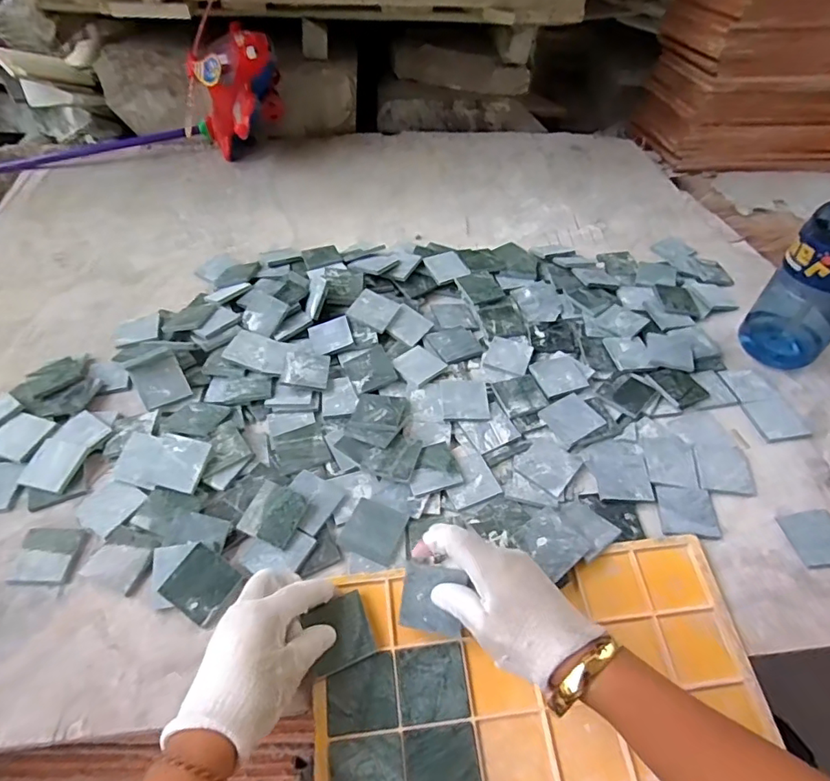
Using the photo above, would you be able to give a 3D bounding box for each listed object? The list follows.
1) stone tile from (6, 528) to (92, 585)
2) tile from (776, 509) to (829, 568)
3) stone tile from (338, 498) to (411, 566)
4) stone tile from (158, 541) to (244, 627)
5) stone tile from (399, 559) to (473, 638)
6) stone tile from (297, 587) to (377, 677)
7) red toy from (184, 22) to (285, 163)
[{"bbox_3d":[-0.320,0.144,0.451,0.055,0.006,0.049,0,50,0],"label":"stone tile"},{"bbox_3d":[0.354,0.129,0.452,0.054,0.005,0.047,-6,50,-5],"label":"tile"},{"bbox_3d":[-0.035,0.122,0.452,0.049,0.005,0.045,19,52,15],"label":"stone tile"},{"bbox_3d":[-0.175,0.158,0.422,0.050,0.010,0.047,31,61,17],"label":"stone tile"},{"bbox_3d":[0.013,0.157,0.387,0.046,0.006,0.049,6,84,8],"label":"stone tile"},{"bbox_3d":[-0.058,0.185,0.395,0.047,0.004,0.049,-18,59,-13],"label":"stone tile"},{"bbox_3d":[-0.278,-0.462,0.831,0.129,0.180,0.128,-13,54,-9],"label":"red toy"}]

